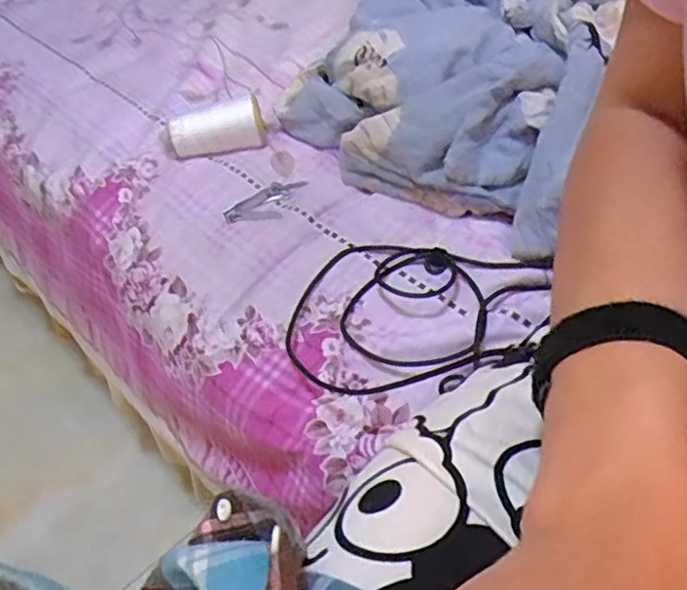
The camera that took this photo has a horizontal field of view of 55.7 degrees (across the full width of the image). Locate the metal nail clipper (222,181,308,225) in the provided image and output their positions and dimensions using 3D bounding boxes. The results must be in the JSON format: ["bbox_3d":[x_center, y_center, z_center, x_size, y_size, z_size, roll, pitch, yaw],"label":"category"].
[{"bbox_3d":[-0.078,-0.100,0.703,0.099,0.010,0.046,-36,54,-22],"label":"metal nail clipper"}]

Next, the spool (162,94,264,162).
[{"bbox_3d":[-0.154,-0.196,0.768,0.119,0.047,0.053,-16,49,-7],"label":"spool"}]

